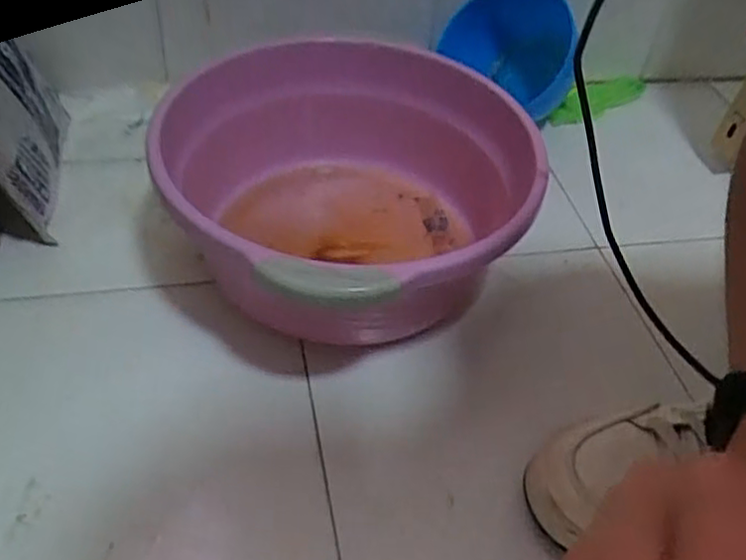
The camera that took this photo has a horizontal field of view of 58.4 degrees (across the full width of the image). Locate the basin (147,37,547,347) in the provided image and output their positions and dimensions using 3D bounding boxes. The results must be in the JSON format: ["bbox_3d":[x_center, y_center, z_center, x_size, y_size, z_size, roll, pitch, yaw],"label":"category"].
[{"bbox_3d":[-0.024,-0.076,0.550,0.291,0.124,0.324,15,48,8],"label":"basin"}]

